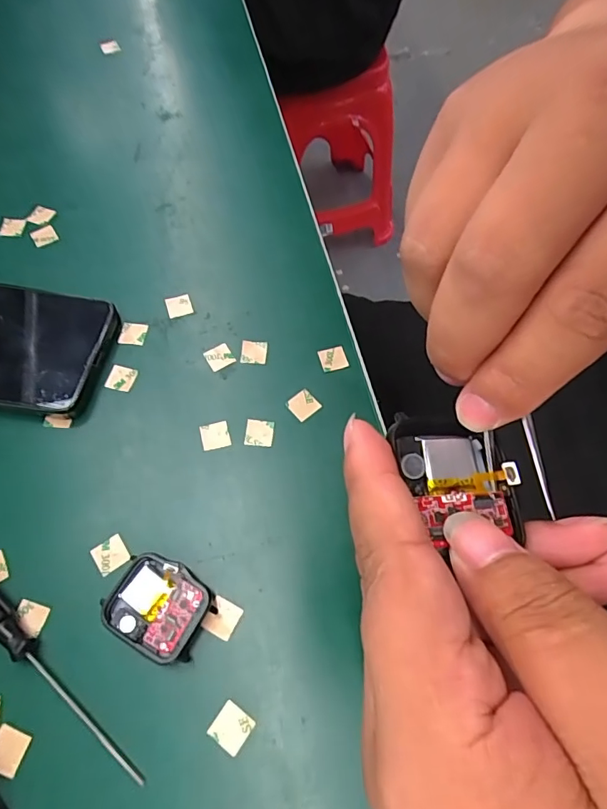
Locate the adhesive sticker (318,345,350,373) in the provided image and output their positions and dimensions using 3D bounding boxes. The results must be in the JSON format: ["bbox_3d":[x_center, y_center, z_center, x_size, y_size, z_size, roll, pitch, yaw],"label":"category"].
[{"bbox_3d":[0.018,-0.028,0.293,0.016,0.004,0.015,-12,64,-6],"label":"adhesive sticker"}]

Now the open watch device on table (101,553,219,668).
[{"bbox_3d":[-0.068,0.093,0.227,0.047,0.012,0.039,27,66,13],"label":"open watch device on table"}]

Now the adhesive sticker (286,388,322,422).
[{"bbox_3d":[0.000,0.000,0.281,0.016,0.004,0.016,-37,70,-17],"label":"adhesive sticker"}]

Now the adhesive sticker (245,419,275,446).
[{"bbox_3d":[-0.025,0.016,0.273,0.015,0.004,0.015,5,68,0],"label":"adhesive sticker"}]

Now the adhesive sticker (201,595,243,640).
[{"bbox_3d":[-0.038,0.100,0.228,0.016,0.004,0.015,24,66,11],"label":"adhesive sticker"}]

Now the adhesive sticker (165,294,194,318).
[{"bbox_3d":[-0.079,-0.063,0.311,0.015,0.004,0.015,-18,73,-12],"label":"adhesive sticker"}]

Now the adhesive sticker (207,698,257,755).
[{"bbox_3d":[-0.031,0.140,0.211,0.016,0.004,0.015,33,68,16],"label":"adhesive sticker"}]

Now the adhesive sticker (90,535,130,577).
[{"bbox_3d":[-0.096,0.074,0.243,0.016,0.004,0.016,-32,68,-15],"label":"adhesive sticker"}]

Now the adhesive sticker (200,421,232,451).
[{"bbox_3d":[-0.049,0.017,0.271,0.015,0.004,0.016,-14,64,-7],"label":"adhesive sticker"}]

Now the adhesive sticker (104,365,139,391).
[{"bbox_3d":[-0.107,-0.015,0.288,0.016,0.004,0.015,12,73,0],"label":"adhesive sticker"}]

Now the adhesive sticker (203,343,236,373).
[{"bbox_3d":[-0.050,-0.029,0.295,0.015,0.004,0.016,-29,70,-10],"label":"adhesive sticker"}]

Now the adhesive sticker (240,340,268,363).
[{"bbox_3d":[-0.030,-0.032,0.296,0.016,0.004,0.015,0,70,3],"label":"adhesive sticker"}]

